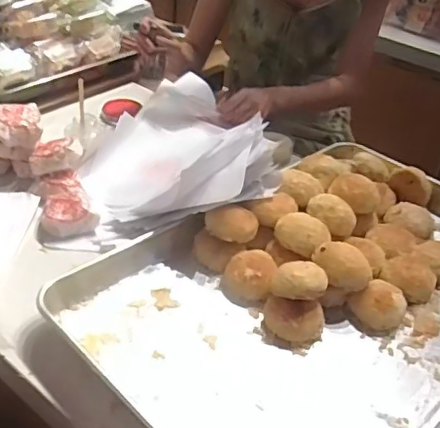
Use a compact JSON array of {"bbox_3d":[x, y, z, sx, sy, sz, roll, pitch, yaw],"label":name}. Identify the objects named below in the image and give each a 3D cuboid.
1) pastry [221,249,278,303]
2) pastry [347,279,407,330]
[{"bbox_3d":[0.036,0.074,0.709,0.064,0.039,0.057,13,38,12],"label":"pastry"},{"bbox_3d":[0.194,0.109,0.686,0.065,0.036,0.055,-11,39,-19],"label":"pastry"}]

